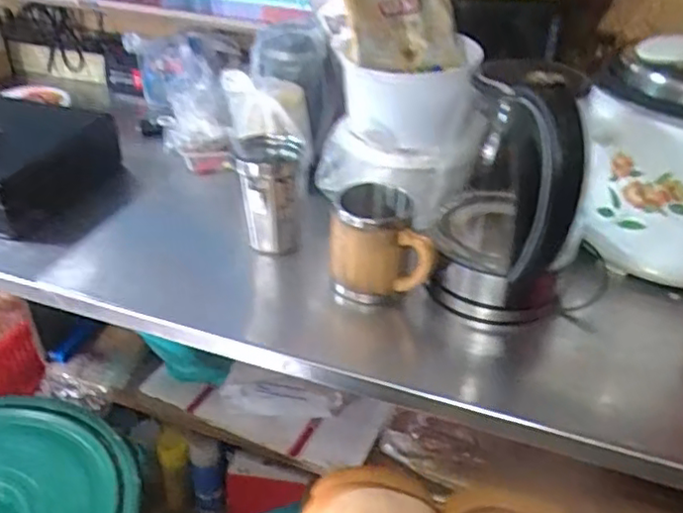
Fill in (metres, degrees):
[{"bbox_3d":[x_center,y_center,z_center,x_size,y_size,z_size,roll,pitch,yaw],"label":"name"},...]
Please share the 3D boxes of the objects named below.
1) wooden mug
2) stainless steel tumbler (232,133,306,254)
[{"bbox_3d":[0.046,-0.012,0.700,0.109,0.112,0.095,7,32,8],"label":"wooden mug"},{"bbox_3d":[-0.085,-0.071,0.762,0.075,0.122,0.086,-3,32,-9],"label":"stainless steel tumbler"}]

